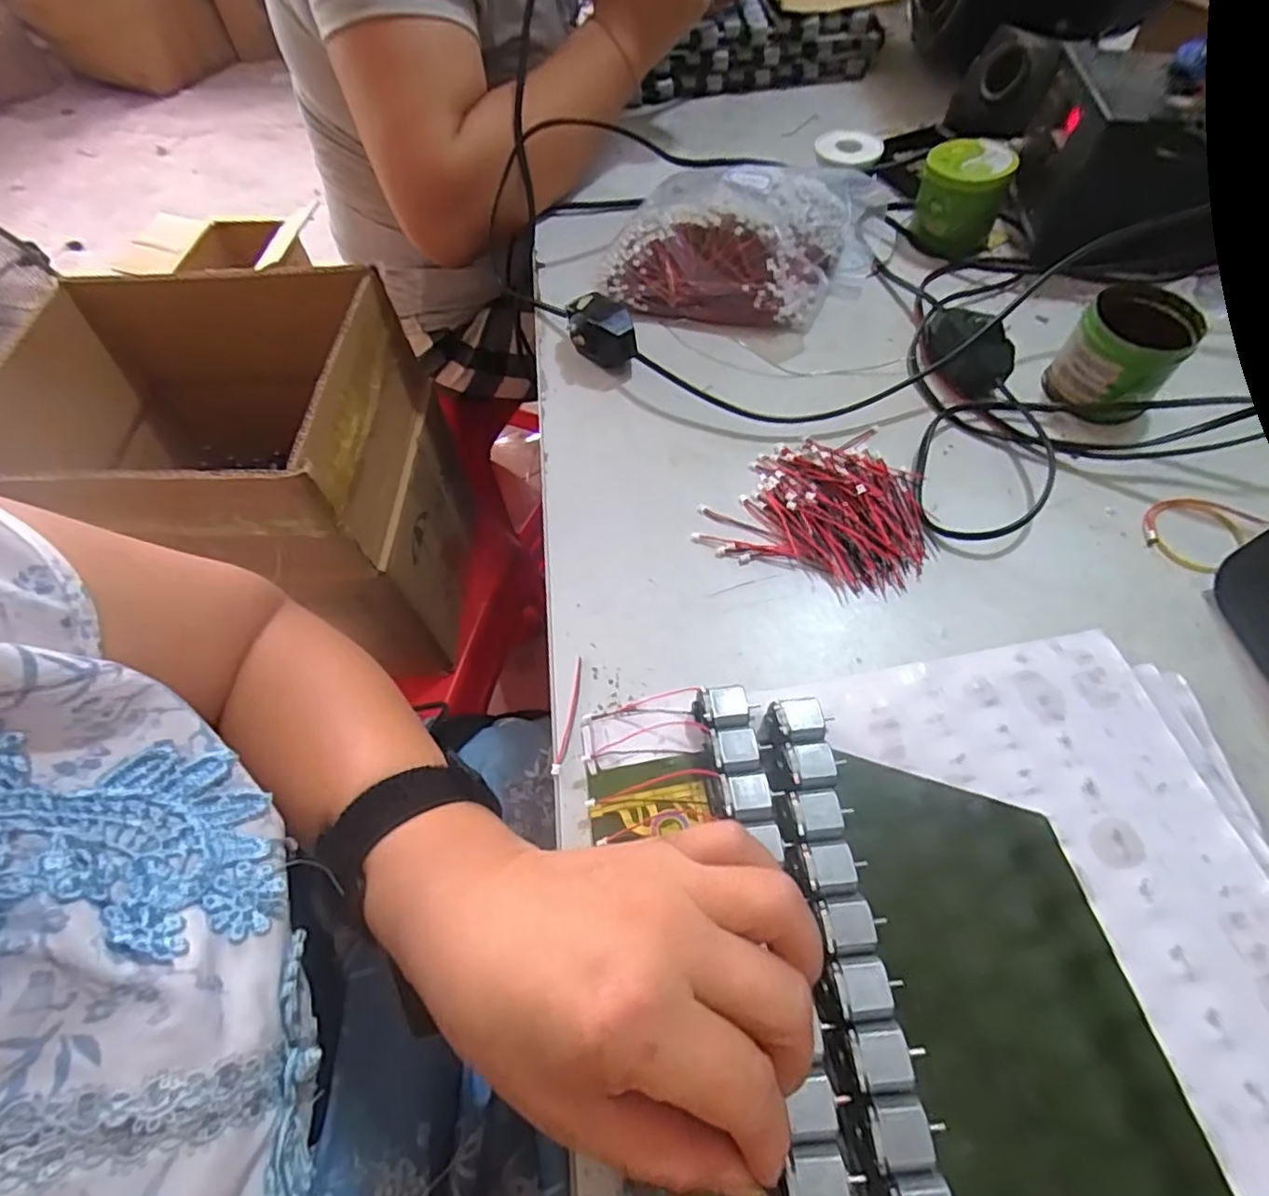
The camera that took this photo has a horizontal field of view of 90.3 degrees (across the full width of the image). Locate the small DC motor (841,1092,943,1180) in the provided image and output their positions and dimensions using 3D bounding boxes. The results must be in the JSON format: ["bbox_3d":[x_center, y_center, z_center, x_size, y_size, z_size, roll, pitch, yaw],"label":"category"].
[{"bbox_3d":[0.083,0.171,0.203,0.030,0.014,0.018,-13,59,-4],"label":"small DC motor"}]

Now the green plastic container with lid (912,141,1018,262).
[{"bbox_3d":[0.234,-0.288,0.452,0.056,0.053,0.054,24,63,17],"label":"green plastic container with lid"}]

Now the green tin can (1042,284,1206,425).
[{"bbox_3d":[0.277,-0.138,0.361,0.054,0.049,0.060,37,68,22],"label":"green tin can"}]

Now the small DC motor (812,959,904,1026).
[{"bbox_3d":[0.079,0.138,0.222,0.030,0.014,0.018,-9,59,-2],"label":"small DC motor"}]

